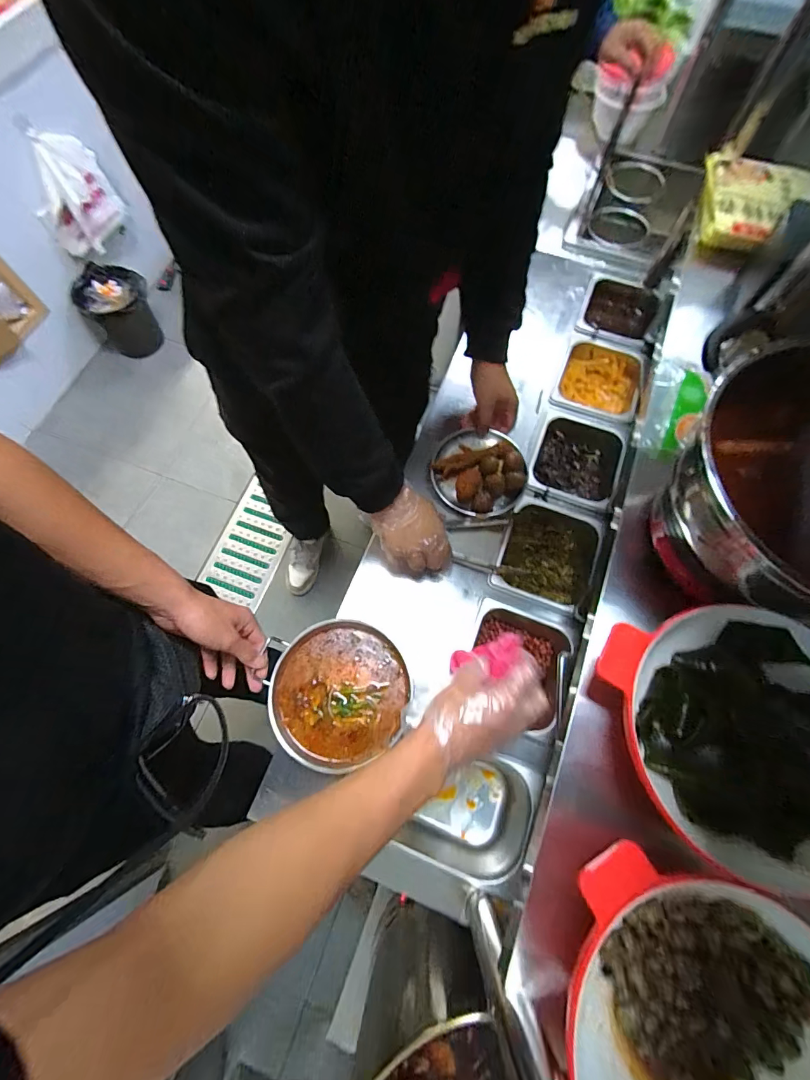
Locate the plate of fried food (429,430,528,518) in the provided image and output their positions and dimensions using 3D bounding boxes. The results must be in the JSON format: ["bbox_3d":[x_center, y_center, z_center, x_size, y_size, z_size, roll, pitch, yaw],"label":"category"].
[{"bbox_3d":[0.130,-0.117,0.738,0.153,0.054,0.153,0,70,0],"label":"plate of fried food"}]

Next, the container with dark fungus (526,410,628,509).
[{"bbox_3d":[0.313,-0.137,0.791,0.160,0.062,0.180,23,71,8],"label":"container with dark fungus"}]

